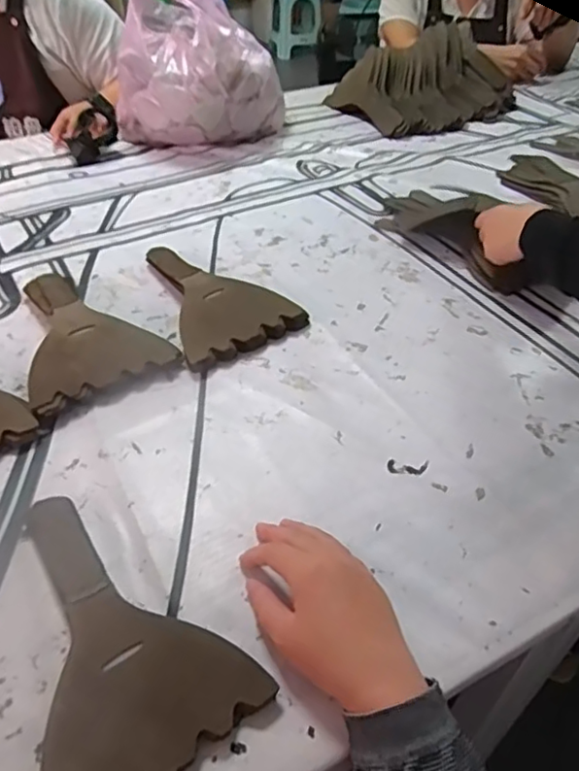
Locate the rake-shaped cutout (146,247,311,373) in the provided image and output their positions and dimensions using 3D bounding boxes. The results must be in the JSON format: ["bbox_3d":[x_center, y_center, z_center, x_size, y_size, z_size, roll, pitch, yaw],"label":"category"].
[{"bbox_3d":[-0.109,-0.117,0.726,0.152,0.040,0.245,-26,48,-27],"label":"rake-shaped cutout"}]

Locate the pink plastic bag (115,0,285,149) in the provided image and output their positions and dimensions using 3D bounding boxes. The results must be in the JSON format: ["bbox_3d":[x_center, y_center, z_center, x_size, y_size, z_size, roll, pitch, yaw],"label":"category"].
[{"bbox_3d":[-0.166,-0.585,1.109,0.290,0.224,0.275,-2,41,-3],"label":"pink plastic bag"}]

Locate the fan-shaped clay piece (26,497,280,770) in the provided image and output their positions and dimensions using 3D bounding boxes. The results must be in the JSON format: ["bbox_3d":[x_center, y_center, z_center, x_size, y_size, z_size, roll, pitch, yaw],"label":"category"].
[{"bbox_3d":[-0.136,0.162,0.428,0.139,0.028,0.235,-24,47,-25],"label":"fan-shaped clay piece"}]

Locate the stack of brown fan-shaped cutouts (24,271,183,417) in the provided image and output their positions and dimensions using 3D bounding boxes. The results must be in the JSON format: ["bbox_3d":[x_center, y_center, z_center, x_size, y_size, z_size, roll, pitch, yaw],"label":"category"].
[{"bbox_3d":[-0.254,-0.070,0.672,0.148,0.043,0.244,-26,48,-27],"label":"stack of brown fan-shaped cutouts"}]

